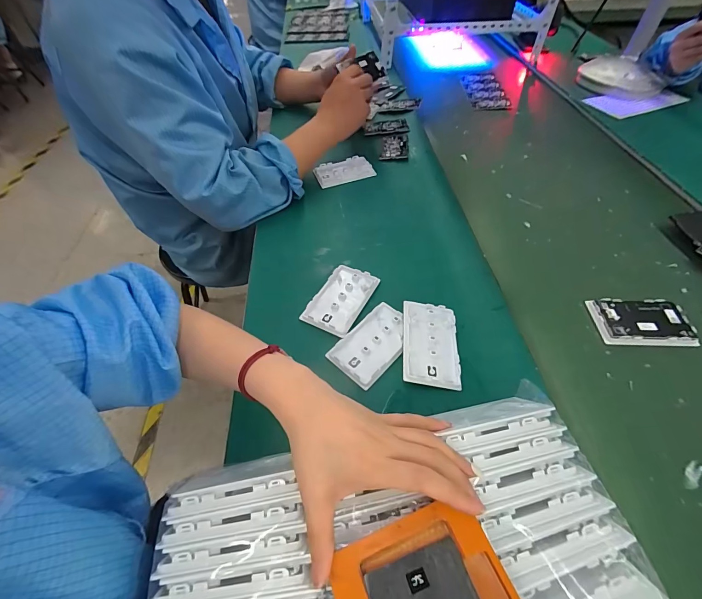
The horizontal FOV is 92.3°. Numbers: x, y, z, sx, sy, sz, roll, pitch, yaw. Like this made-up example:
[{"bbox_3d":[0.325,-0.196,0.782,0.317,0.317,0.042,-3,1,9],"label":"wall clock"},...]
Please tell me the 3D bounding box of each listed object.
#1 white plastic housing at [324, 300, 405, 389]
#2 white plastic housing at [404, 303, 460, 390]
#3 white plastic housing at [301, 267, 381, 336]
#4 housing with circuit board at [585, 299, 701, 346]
[{"bbox_3d":[0.029,0.052,0.410,0.065,0.009,0.104,37,64,27],"label":"white plastic housing"},{"bbox_3d":[0.091,0.048,0.386,0.062,0.018,0.102,2,54,6],"label":"white plastic housing"},{"bbox_3d":[-0.013,-0.002,0.452,0.066,0.010,0.103,22,59,19],"label":"white plastic housing"},{"bbox_3d":[0.348,0.026,0.405,0.100,0.009,0.063,2,54,7],"label":"housing with circuit board"}]

